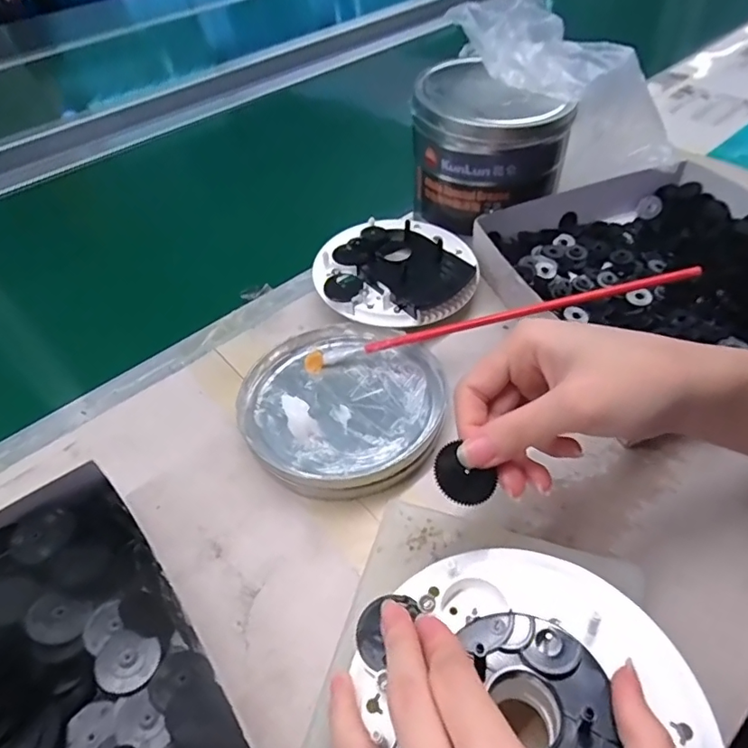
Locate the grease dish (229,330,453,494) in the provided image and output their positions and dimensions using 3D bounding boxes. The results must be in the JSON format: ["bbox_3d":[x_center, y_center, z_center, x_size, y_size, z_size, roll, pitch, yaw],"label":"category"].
[{"bbox_3d":[-0.020,0.016,0.325,0.128,0.022,0.125,-3,49,4],"label":"grease dish"}]

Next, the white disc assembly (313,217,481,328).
[{"bbox_3d":[0.017,-0.080,0.387,0.121,0.034,0.110,-3,49,4],"label":"white disc assembly"}]

